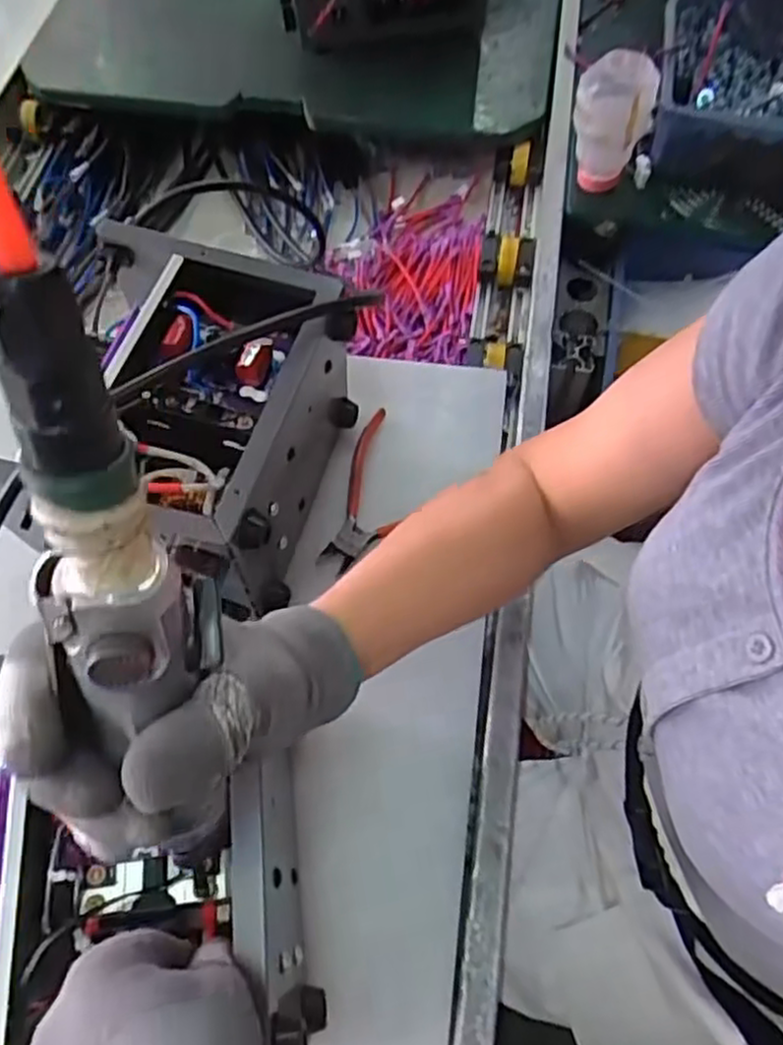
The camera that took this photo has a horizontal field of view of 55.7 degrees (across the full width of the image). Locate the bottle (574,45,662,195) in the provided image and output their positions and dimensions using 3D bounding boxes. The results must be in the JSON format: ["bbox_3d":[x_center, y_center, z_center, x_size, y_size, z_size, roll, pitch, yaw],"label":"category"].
[{"bbox_3d":[0.200,-0.356,0.697,0.069,0.127,0.070,15,64,8],"label":"bottle"}]

